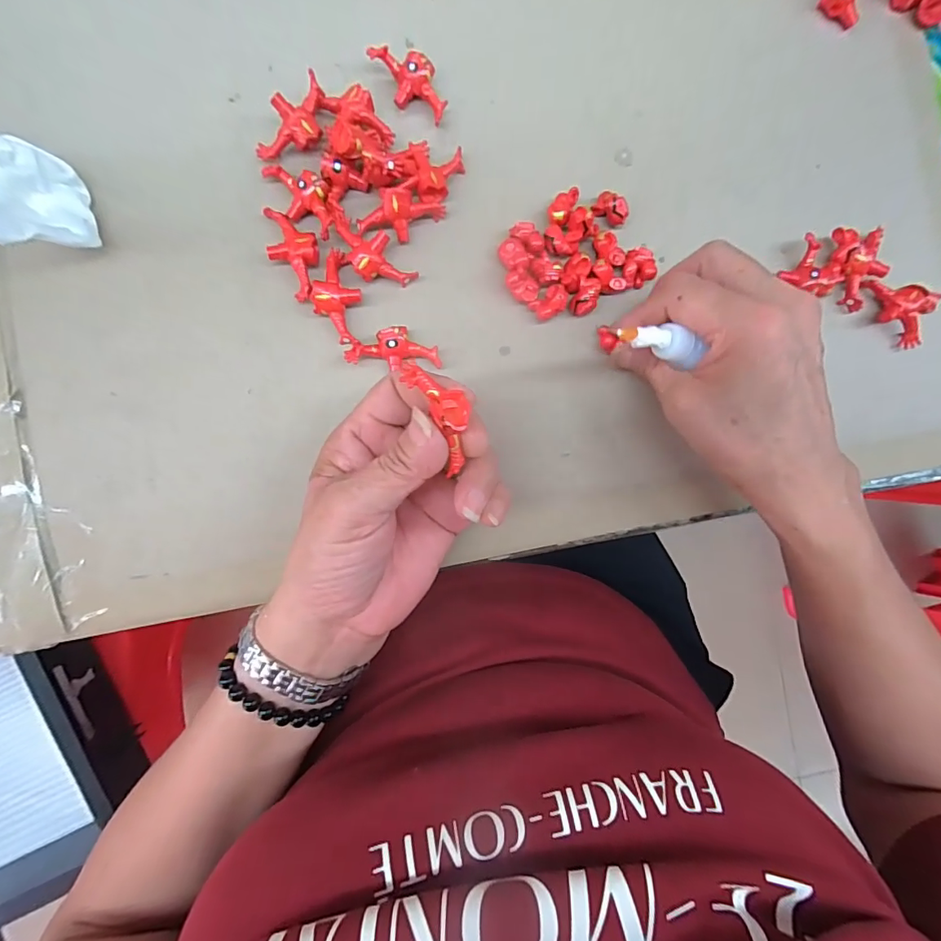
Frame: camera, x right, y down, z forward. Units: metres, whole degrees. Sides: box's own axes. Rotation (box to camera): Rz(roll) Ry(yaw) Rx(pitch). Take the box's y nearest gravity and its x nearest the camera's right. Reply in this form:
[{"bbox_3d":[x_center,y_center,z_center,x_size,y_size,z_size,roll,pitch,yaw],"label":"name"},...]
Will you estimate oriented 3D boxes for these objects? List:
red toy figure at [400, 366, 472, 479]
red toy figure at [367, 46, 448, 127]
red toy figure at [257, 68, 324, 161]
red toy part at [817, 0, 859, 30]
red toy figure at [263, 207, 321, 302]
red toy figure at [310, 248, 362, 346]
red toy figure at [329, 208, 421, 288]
[{"bbox_3d":[-0.009,-0.023,0.188,0.019,0.013,0.045,-28,101,-4],"label":"red toy figure"},{"bbox_3d":[-0.031,-0.213,0.259,0.026,0.013,0.045,-34,93,-4],"label":"red toy figure"},{"bbox_3d":[-0.092,-0.182,0.249,0.023,0.018,0.047,43,87,-4],"label":"red toy figure"},{"bbox_3d":[0.226,-0.282,0.284,0.025,0.016,0.011,37,87,-5],"label":"red toy part"},{"bbox_3d":[-0.094,-0.117,0.249,0.025,0.013,0.047,-33,93,-4],"label":"red toy figure"},{"bbox_3d":[-0.071,-0.093,0.251,0.024,0.014,0.048,3,90,-5],"label":"red toy figure"},{"bbox_3d":[-0.056,-0.117,0.253,0.052,0.015,0.025,42,87,-4],"label":"red toy figure"}]

